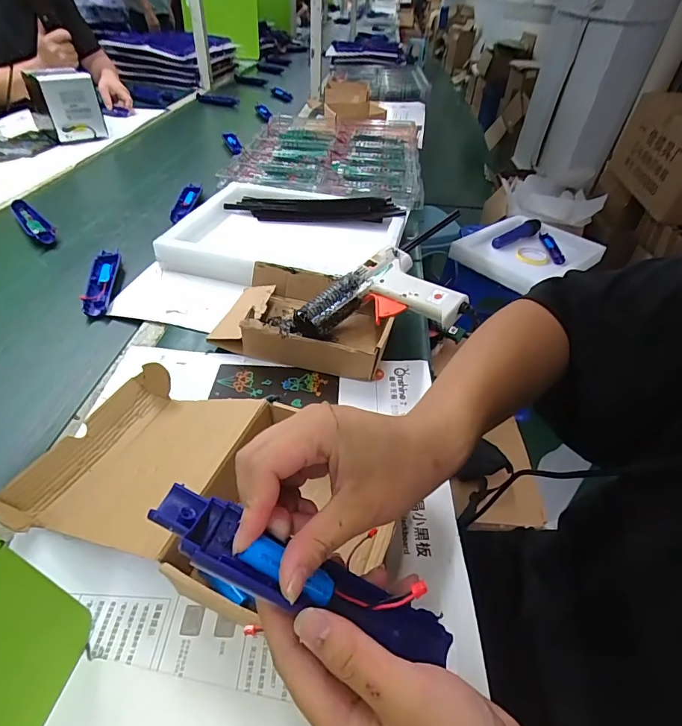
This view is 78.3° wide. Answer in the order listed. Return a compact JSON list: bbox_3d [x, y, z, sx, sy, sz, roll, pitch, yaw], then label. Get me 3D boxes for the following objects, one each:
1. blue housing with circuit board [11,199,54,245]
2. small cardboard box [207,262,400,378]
[{"bbox_3d":[-0.544,-0.250,0.742,0.032,0.025,0.169,-31,53,-33],"label":"blue housing with circuit board"},{"bbox_3d":[-0.047,-0.062,0.552,0.212,0.060,0.156,12,43,7],"label":"small cardboard box"}]

